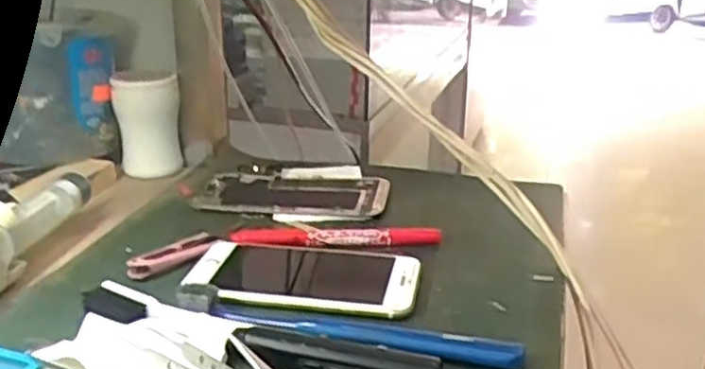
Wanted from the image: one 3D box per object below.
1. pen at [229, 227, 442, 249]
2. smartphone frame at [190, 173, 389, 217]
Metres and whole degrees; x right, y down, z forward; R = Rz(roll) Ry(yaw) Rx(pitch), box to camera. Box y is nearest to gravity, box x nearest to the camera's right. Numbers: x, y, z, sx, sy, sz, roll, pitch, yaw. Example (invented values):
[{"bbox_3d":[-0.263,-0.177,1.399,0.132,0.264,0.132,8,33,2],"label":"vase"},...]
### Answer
[{"bbox_3d":[-0.011,0.035,0.489,0.138,0.012,0.014,-1,21,-5],"label":"pen"},{"bbox_3d":[-0.047,0.005,0.574,0.147,0.010,0.074,4,21,7],"label":"smartphone frame"}]

